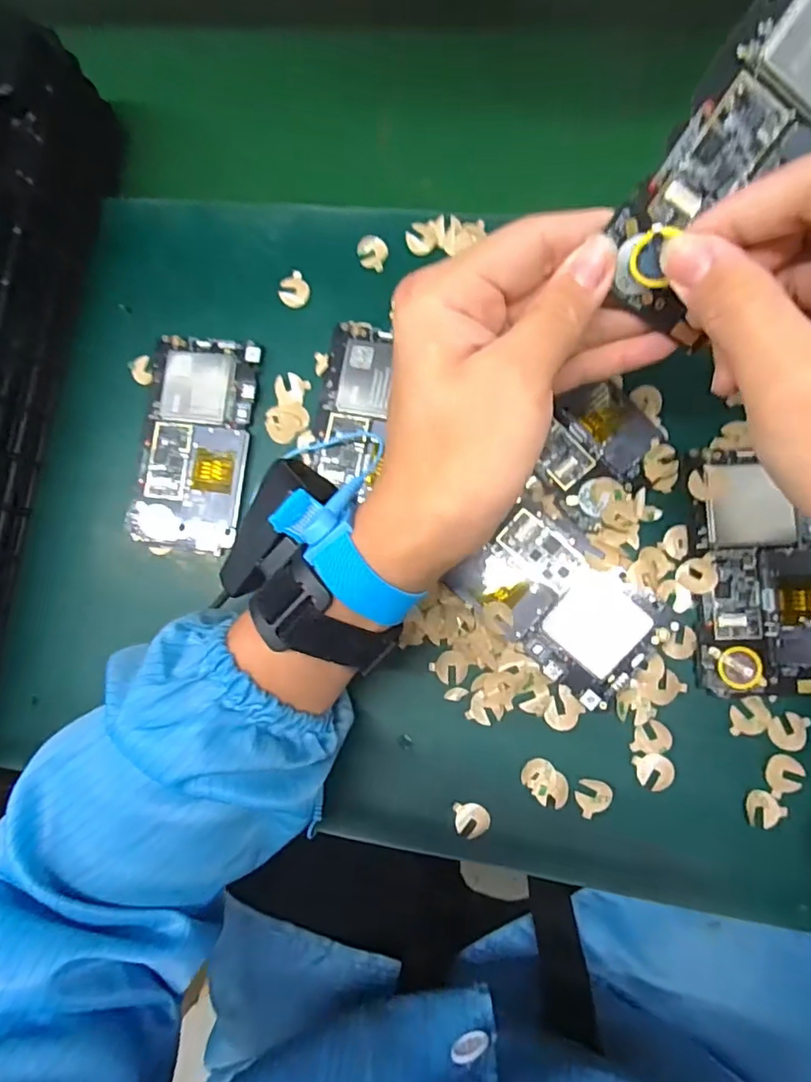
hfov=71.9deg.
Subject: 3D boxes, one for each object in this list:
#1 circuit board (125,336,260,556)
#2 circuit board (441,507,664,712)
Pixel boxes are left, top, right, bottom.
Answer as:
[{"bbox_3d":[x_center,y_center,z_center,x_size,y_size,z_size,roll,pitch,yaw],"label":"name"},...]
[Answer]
[{"bbox_3d":[-0.125,-0.058,0.332,0.067,0.008,0.124,4,82,7],"label":"circuit board"},{"bbox_3d":[0.079,0.032,0.292,0.097,0.006,0.061,40,87,10],"label":"circuit board"}]

